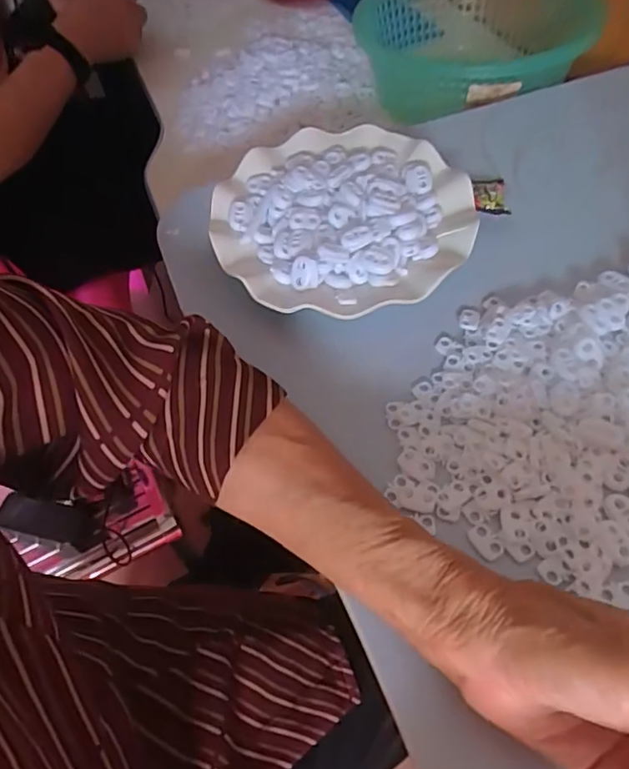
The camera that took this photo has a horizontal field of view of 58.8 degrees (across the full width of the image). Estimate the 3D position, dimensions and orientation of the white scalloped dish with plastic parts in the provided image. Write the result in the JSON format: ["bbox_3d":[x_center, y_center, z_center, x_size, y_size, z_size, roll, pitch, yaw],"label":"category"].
[{"bbox_3d":[0.020,-0.118,0.390,0.173,0.026,0.175,-2,55,3],"label":"white scalloped dish with plastic parts"}]

